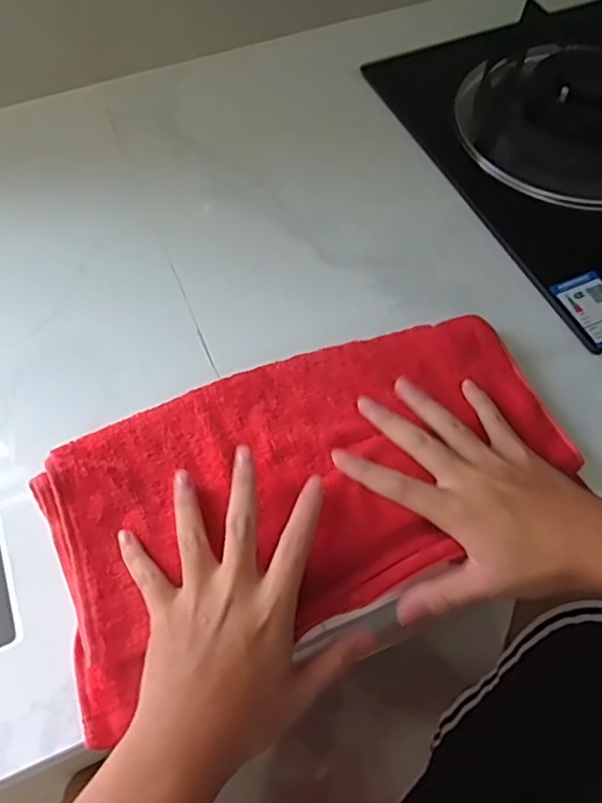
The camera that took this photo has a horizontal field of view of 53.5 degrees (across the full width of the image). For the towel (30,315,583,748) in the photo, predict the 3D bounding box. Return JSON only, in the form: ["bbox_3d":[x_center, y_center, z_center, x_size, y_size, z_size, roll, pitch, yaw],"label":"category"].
[{"bbox_3d":[0.004,0.048,0.401,0.340,0.024,0.177,-24,64,-11],"label":"towel"}]

